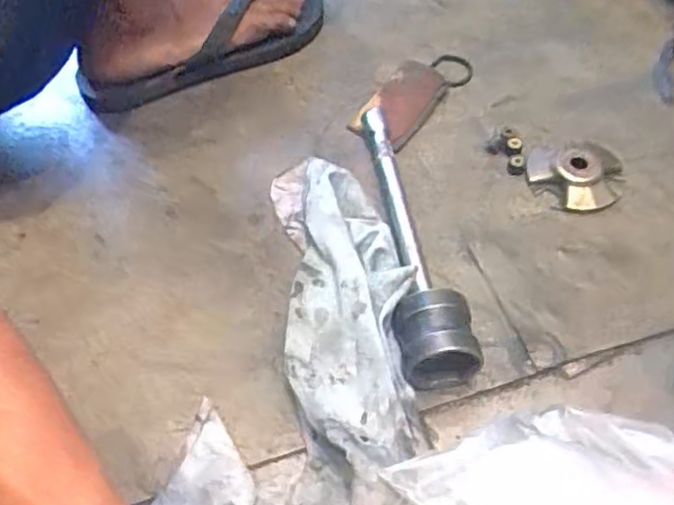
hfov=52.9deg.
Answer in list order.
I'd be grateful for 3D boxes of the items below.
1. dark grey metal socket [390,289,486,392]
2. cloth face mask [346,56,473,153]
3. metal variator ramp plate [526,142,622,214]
[{"bbox_3d":[0.066,0.064,0.444,0.050,0.054,0.061,-11,53,-3],"label":"dark grey metal socket"},{"bbox_3d":[0.071,-0.144,0.626,0.058,0.023,0.127,35,61,17],"label":"cloth face mask"},{"bbox_3d":[0.198,-0.063,0.557,0.076,0.026,0.066,0,53,6],"label":"metal variator ramp plate"}]

